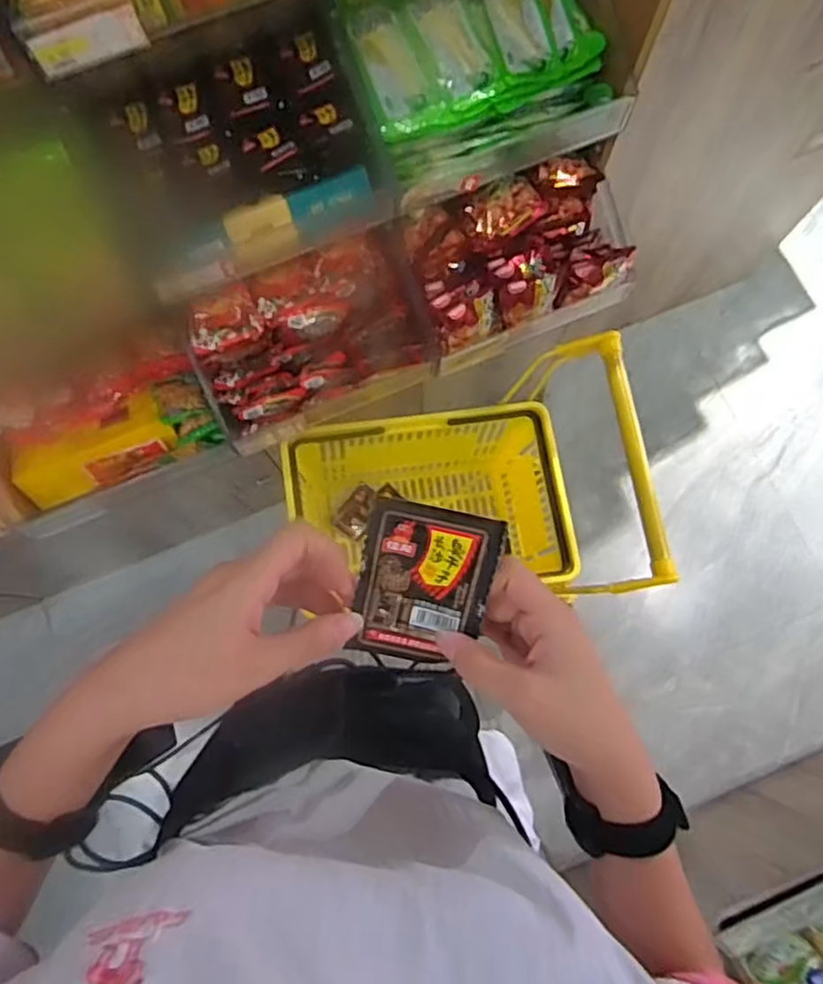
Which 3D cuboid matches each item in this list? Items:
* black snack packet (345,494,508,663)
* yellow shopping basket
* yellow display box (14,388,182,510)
[{"bbox_3d":[0.006,0.051,0.376,0.070,0.006,0.092,14,109,-1],"label":"black snack packet"},{"bbox_3d":[0.068,0.014,1.073,0.483,0.364,0.344,-10,78,-3],"label":"yellow shopping basket"},{"bbox_3d":[-0.428,-0.048,0.942,0.203,0.070,0.090,-27,79,-6],"label":"yellow display box"}]

